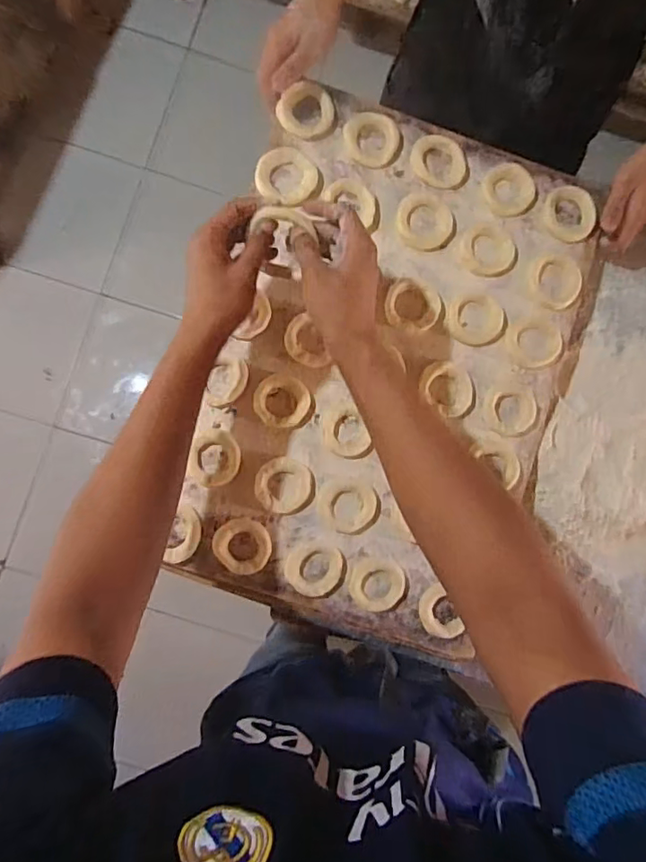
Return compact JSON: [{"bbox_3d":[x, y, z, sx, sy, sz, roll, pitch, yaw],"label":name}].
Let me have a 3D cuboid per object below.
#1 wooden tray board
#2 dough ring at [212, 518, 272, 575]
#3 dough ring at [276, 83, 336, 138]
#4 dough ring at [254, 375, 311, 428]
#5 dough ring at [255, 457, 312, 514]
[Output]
[{"bbox_3d":[0.086,-0.074,0.662,0.421,0.032,0.597,18,83,-2],"label":"wooden tray board"},{"bbox_3d":[-0.090,0.127,0.622,0.064,0.010,0.059,0,84,-4],"label":"dough ring"},{"bbox_3d":[-0.021,-0.384,0.666,0.068,0.009,0.067,0,84,-4],"label":"dough ring"},{"bbox_3d":[-0.047,-0.034,0.642,0.063,0.011,0.060,0,84,-4],"label":"dough ring"},{"bbox_3d":[-0.045,0.062,0.632,0.062,0.014,0.062,0,84,-4],"label":"dough ring"}]

